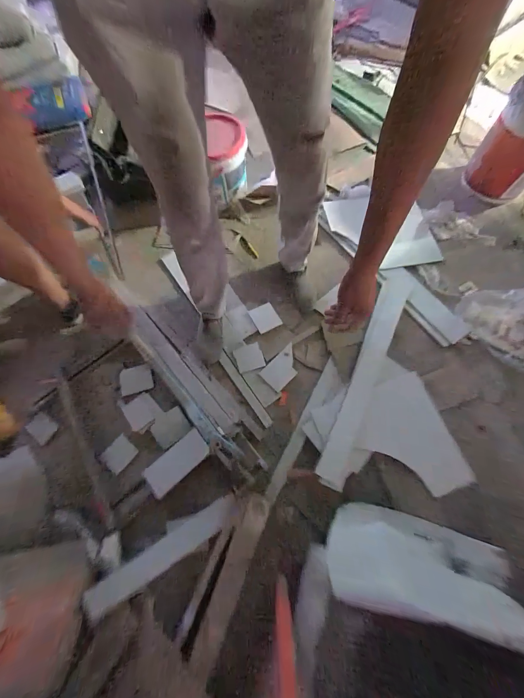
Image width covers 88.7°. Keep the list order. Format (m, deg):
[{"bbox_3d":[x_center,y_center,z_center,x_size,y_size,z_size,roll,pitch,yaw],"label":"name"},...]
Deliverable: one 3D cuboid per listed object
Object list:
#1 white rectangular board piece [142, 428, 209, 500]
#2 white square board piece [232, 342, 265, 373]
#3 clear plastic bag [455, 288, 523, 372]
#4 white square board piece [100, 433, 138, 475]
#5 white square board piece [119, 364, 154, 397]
[{"bbox_3d":[-0.272,0.363,0.861,0.096,0.015,0.202,40,62,17],"label":"white rectangular board piece"},{"bbox_3d":[-0.050,0.032,1.010,0.099,0.005,0.100,-19,71,-4],"label":"white square board piece"},{"bbox_3d":[0.874,-0.090,0.923,0.205,0.126,0.307,-15,70,-3],"label":"clear plastic bag"},{"bbox_3d":[-0.488,0.359,0.917,0.096,0.012,0.098,34,64,20],"label":"white square board piece"},{"bbox_3d":[-0.480,0.115,1.024,0.124,0.009,0.112,-17,61,1],"label":"white square board piece"}]

